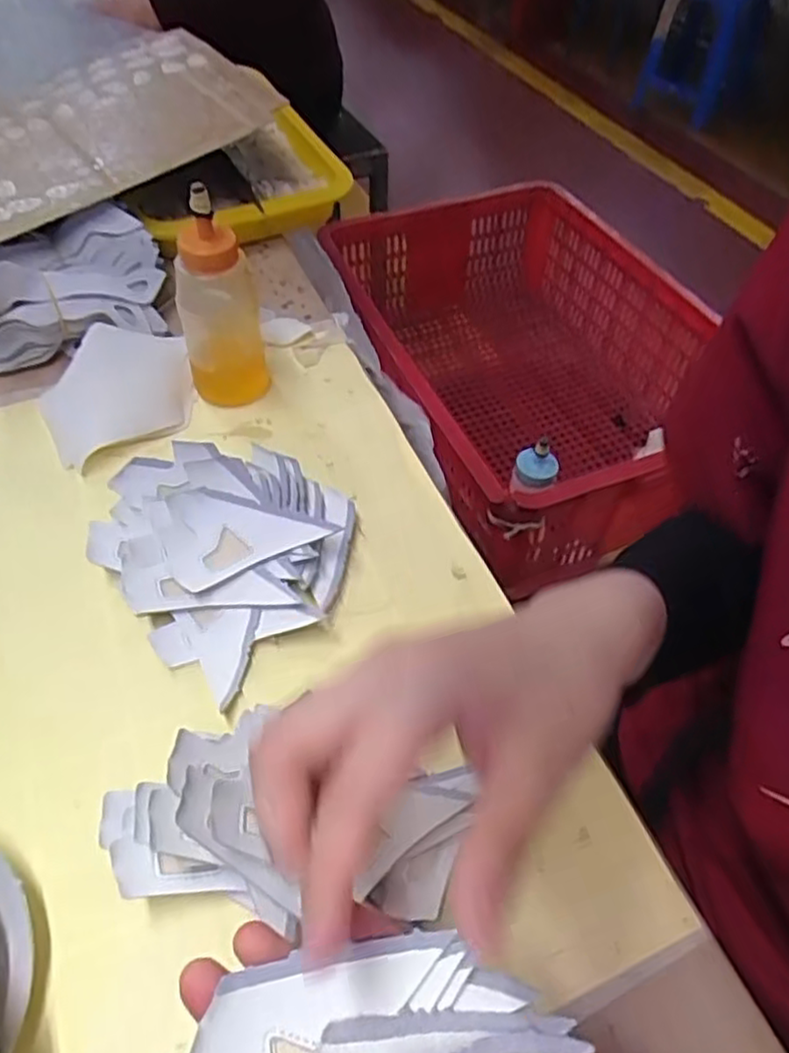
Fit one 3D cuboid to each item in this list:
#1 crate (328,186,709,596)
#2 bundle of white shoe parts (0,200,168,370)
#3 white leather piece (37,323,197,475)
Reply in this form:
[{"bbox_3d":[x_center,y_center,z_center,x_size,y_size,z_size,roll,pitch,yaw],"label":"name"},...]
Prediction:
[{"bbox_3d":[0.183,-0.238,1.034,0.448,0.205,0.638,-15,53,-14],"label":"crate"},{"bbox_3d":[-0.241,-0.176,0.522,0.136,0.062,0.102,-13,53,-12],"label":"bundle of white shoe parts"},{"bbox_3d":[-0.185,-0.093,0.476,0.100,0.029,0.099,-23,54,-19],"label":"white leather piece"}]

